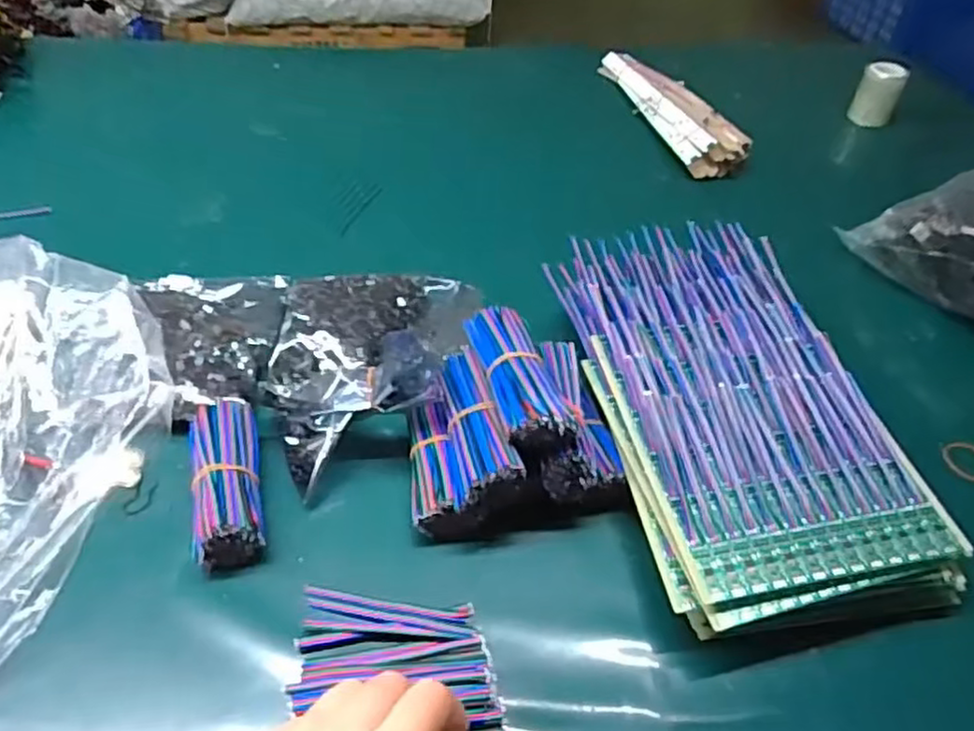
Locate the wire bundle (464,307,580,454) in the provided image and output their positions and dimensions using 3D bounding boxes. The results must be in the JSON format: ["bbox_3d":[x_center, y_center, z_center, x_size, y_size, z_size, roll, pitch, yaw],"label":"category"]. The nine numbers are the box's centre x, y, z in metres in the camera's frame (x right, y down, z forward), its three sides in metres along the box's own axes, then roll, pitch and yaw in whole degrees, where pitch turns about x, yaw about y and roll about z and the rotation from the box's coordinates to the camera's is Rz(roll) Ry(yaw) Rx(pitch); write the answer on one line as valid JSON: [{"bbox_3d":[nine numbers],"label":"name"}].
[{"bbox_3d":[0.018,0.006,0.430,0.038,0.032,0.103,-12,48,-17],"label":"wire bundle"}]

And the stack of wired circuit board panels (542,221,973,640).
[{"bbox_3d":[0.161,0.025,0.477,0.174,0.070,0.300,-7,47,-13],"label":"stack of wired circuit board panels"}]

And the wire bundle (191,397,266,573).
[{"bbox_3d":[-0.161,0.070,0.429,0.044,0.041,0.110,-7,47,-13],"label":"wire bundle"}]

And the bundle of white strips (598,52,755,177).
[{"bbox_3d":[0.215,-0.326,0.855,0.074,0.040,0.296,-9,47,-15],"label":"bundle of white strips"}]

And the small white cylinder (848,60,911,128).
[{"bbox_3d":[0.494,-0.344,0.875,0.050,0.069,0.039,25,48,18],"label":"small white cylinder"}]

